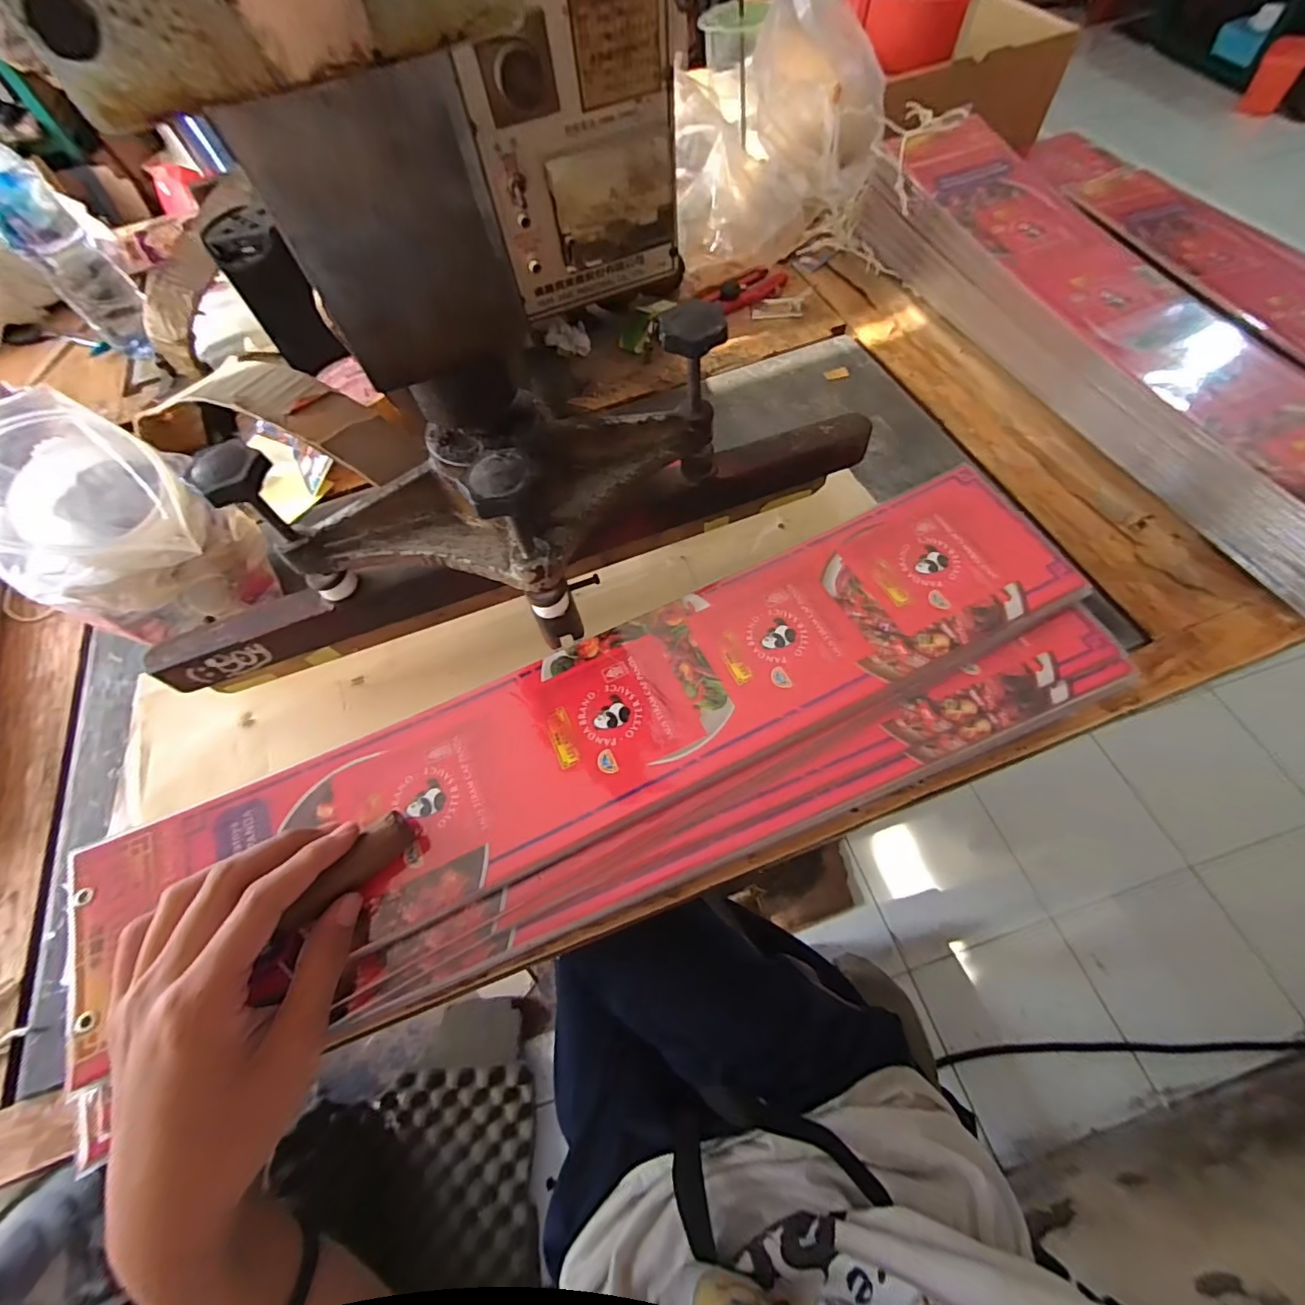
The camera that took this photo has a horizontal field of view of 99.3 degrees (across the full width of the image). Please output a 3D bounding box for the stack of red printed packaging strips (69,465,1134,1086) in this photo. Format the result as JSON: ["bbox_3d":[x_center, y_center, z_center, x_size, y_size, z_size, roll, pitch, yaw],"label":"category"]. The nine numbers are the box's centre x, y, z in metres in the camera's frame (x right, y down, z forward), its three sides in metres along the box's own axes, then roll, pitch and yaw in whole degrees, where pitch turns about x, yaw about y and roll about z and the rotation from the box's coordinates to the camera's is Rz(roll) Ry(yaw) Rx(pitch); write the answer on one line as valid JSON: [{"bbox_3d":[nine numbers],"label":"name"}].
[{"bbox_3d":[-0.010,0.054,0.306,0.544,0.026,0.151,-20,69,-7],"label":"stack of red printed packaging strips"}]

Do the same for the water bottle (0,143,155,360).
[{"bbox_3d":[-0.627,-0.423,0.585,0.078,0.224,0.067,37,72,22],"label":"water bottle"}]

